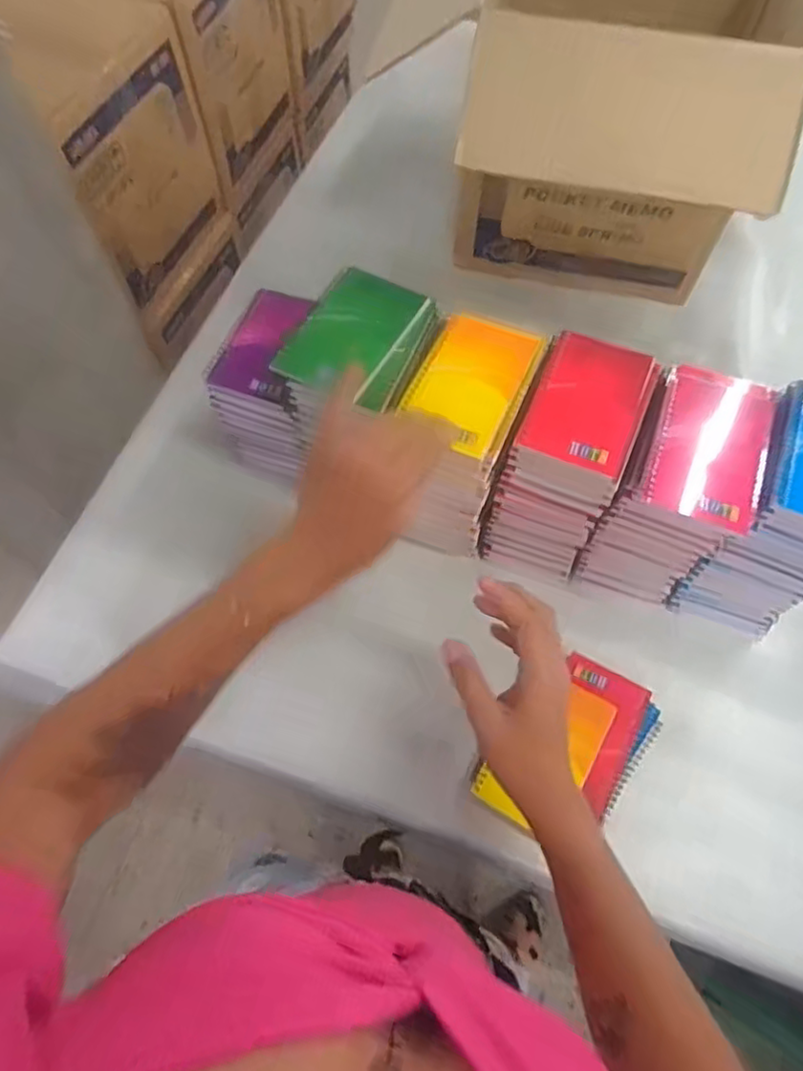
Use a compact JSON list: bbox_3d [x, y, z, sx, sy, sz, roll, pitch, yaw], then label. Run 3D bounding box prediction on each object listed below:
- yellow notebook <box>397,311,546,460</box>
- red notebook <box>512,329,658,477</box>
[{"bbox_3d":[0.057,-0.130,0.535,0.080,0.012,0.133,24,67,11],"label":"yellow notebook"},{"bbox_3d":[0.155,-0.113,0.525,0.082,0.011,0.125,22,67,10],"label":"red notebook"}]

